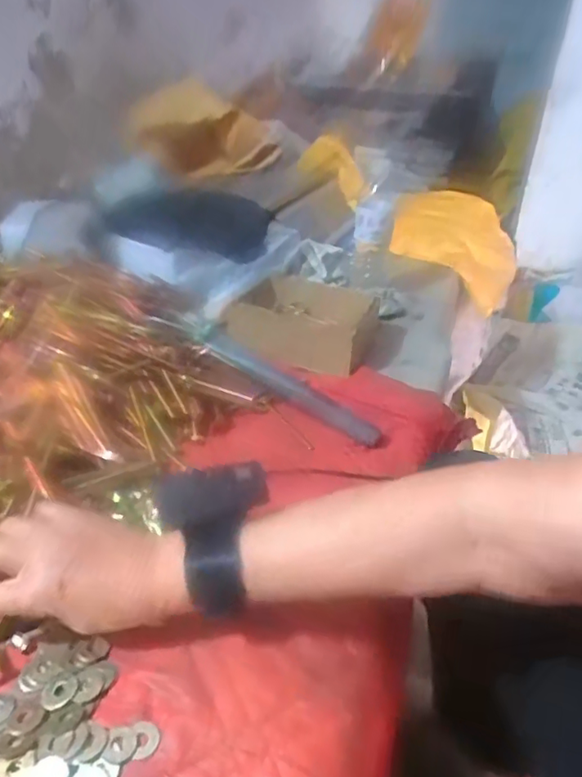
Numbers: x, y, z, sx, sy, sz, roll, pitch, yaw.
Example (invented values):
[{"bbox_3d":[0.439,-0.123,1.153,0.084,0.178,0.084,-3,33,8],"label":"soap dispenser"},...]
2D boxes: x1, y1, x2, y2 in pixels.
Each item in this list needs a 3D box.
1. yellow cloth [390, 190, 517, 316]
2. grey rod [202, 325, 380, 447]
[{"bbox_3d":[0.366,-0.304,1.245,0.260,0.167,0.292,15,34,19],"label":"yellow cloth"},{"bbox_3d":[-0.003,-0.002,0.620,0.222,0.026,0.021,32,39,9],"label":"grey rod"}]

